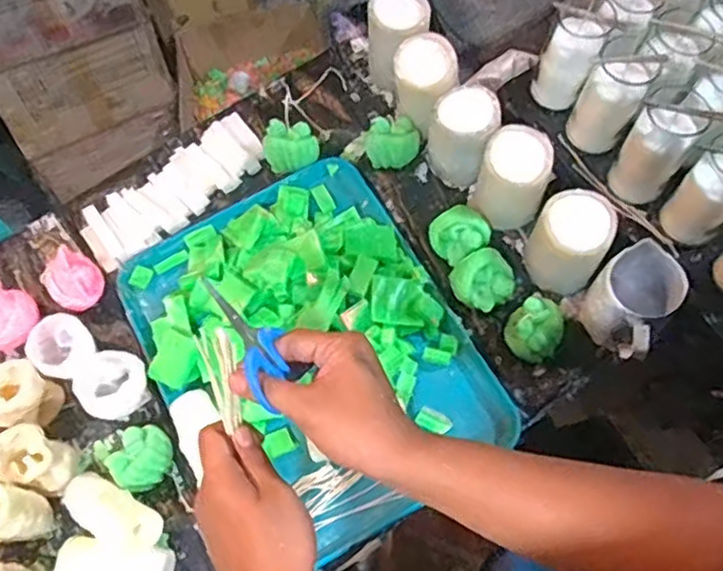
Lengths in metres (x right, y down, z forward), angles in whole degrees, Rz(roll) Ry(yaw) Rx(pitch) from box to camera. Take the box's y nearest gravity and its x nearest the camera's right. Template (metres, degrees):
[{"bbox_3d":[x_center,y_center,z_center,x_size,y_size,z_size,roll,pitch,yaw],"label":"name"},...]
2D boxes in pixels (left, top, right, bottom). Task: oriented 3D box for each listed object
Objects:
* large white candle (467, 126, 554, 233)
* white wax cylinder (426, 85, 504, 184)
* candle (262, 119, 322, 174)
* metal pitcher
[{"bbox_3d":[0.183,-0.131,0.811,0.080,0.102,0.084,-1,68,3],"label":"large white candle"},{"bbox_3d":[0.128,-0.187,0.838,0.075,0.112,0.071,-1,68,3],"label":"white wax cylinder"},{"bbox_3d":[-0.095,-0.185,0.883,0.067,0.056,0.051,-26,69,-7],"label":"candle"},{"bbox_3d":[0.303,0.021,0.745,0.091,0.094,0.106,-34,70,-10],"label":"metal pitcher"}]

